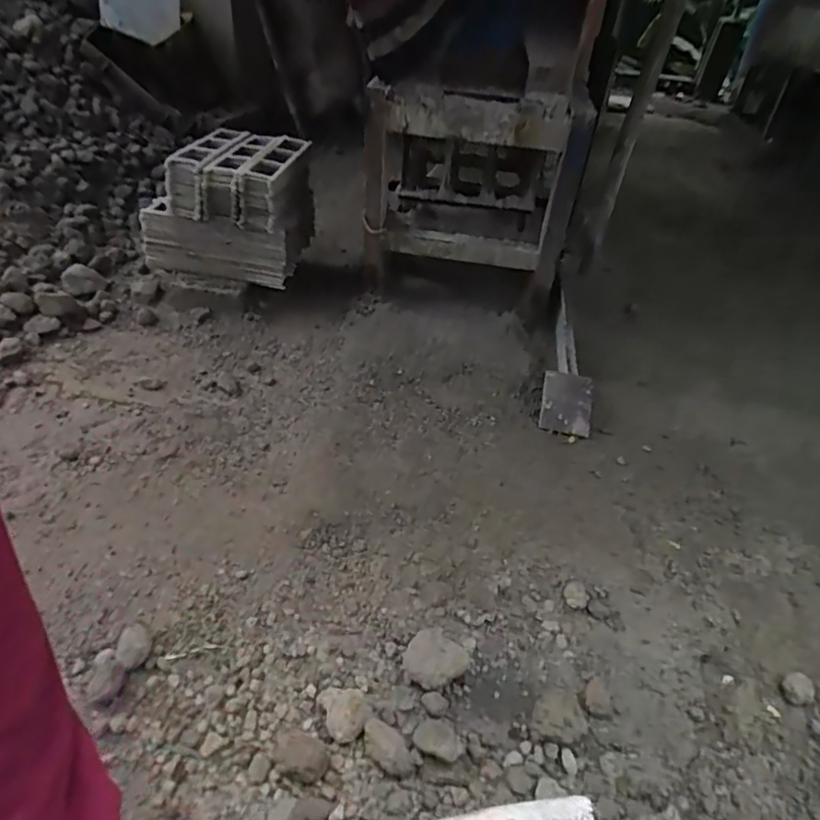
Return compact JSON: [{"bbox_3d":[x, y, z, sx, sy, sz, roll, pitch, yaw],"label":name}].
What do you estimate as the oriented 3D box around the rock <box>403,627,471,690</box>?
[{"bbox_3d":[0.038,0.389,0.861,0.087,0.057,0.071,24,46,24],"label":"rock"}]

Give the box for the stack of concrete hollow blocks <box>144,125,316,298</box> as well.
[{"bbox_3d":[-0.519,-0.596,1.613,0.407,0.313,0.467,4,41,4],"label":"stack of concrete hollow blocks"}]

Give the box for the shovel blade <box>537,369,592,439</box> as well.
[{"bbox_3d":[0.368,-0.013,1.323,0.111,0.015,0.144,8,77,8],"label":"shovel blade"}]

